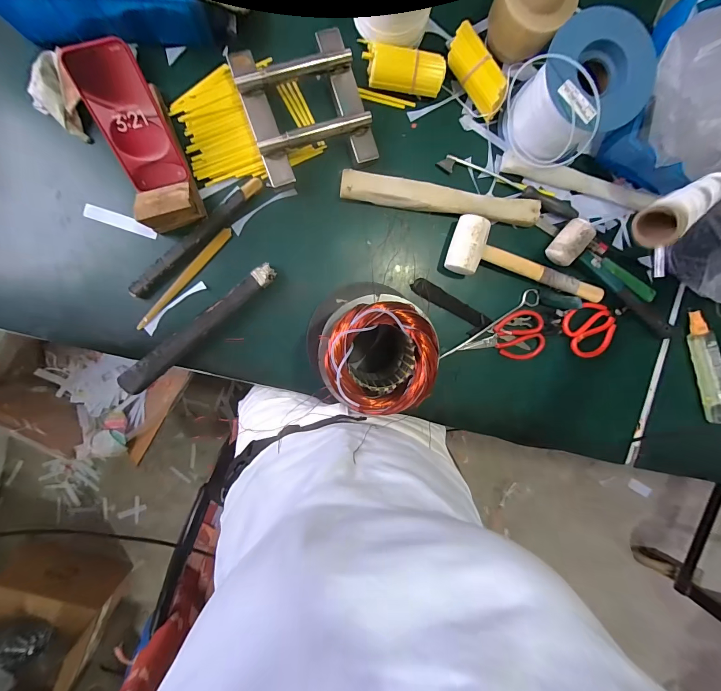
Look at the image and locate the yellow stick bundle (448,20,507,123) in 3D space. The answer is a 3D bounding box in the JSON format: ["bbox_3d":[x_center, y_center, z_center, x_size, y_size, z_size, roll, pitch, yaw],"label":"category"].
[{"bbox_3d":[0.187,-0.434,0.537,0.041,0.045,0.129,-39,97,-2],"label":"yellow stick bundle"}]

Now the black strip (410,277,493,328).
[{"bbox_3d":[0.161,-0.072,0.585,0.152,0.010,0.028,27,91,-7],"label":"black strip"}]

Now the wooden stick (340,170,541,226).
[{"bbox_3d":[0.134,-0.242,0.559,0.329,0.025,0.040,7,94,-6],"label":"wooden stick"}]

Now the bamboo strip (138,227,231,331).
[{"bbox_3d":[-0.285,-0.109,0.543,0.211,0.006,0.021,-48,117,-1],"label":"bamboo strip"}]

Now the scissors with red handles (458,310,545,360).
[{"bbox_3d":[0.256,-0.017,0.594,0.146,0.018,0.083,-4,95,-6],"label":"scissors with red handles"}]

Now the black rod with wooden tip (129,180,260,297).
[{"bbox_3d":[-0.259,-0.170,0.532,0.264,0.022,0.030,-42,97,-2],"label":"black rod with wooden tip"}]

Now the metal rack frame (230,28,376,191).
[{"bbox_3d":[-0.084,-0.366,0.518,0.175,0.045,0.190,-18,96,-4],"label":"metal rack frame"}]

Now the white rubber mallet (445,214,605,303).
[{"bbox_3d":[0.289,-0.126,0.570,0.289,0.046,0.093,19,92,-7],"label":"white rubber mallet"}]

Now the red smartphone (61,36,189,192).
[{"bbox_3d":[-0.313,-0.305,0.459,0.076,0.013,0.165,-16,128,-3],"label":"red smartphone"}]

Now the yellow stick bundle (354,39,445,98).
[{"bbox_3d":[0.068,-0.433,0.528,0.131,0.042,0.049,8,93,-7],"label":"yellow stick bundle"}]

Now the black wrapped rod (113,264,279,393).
[{"bbox_3d":[-0.256,-0.029,0.536,0.291,0.033,0.034,-40,97,-2],"label":"black wrapped rod"}]

